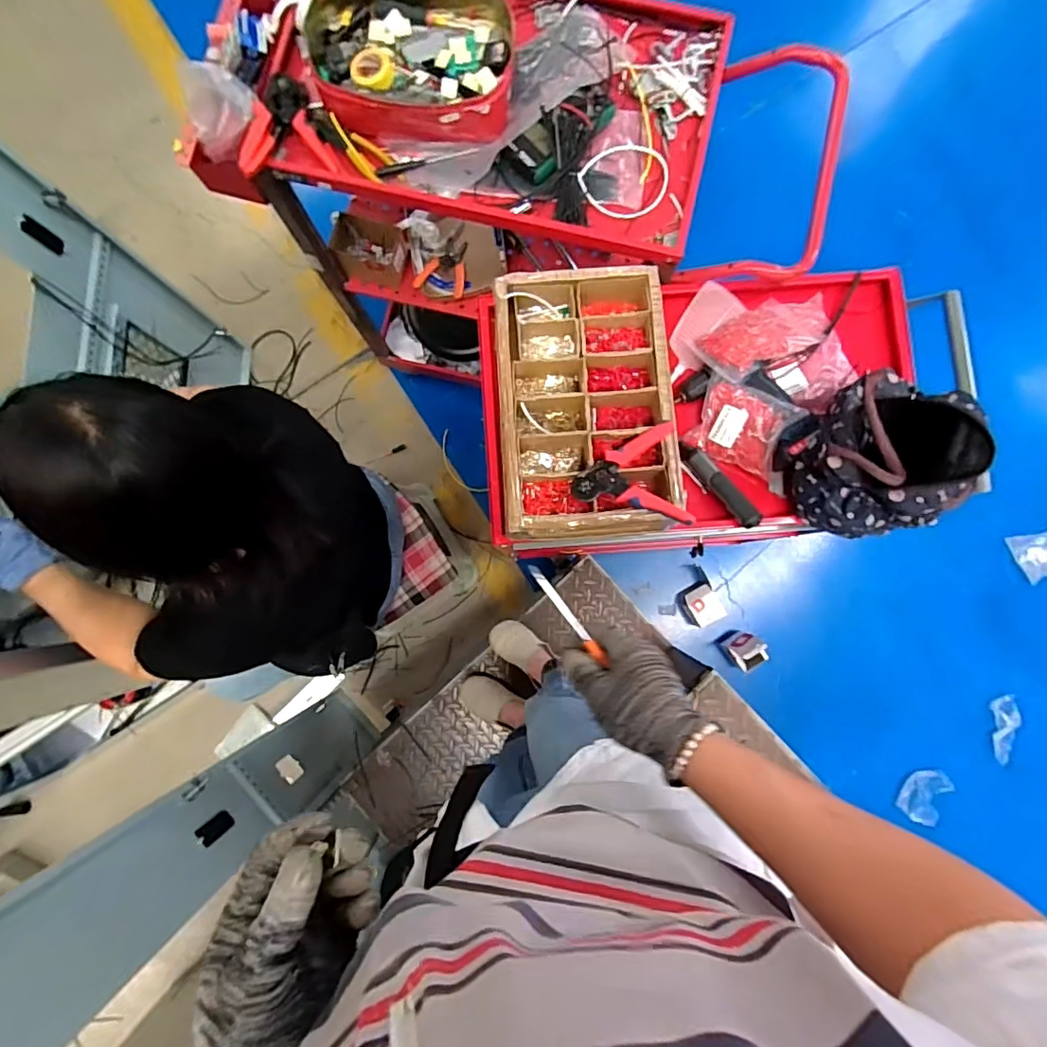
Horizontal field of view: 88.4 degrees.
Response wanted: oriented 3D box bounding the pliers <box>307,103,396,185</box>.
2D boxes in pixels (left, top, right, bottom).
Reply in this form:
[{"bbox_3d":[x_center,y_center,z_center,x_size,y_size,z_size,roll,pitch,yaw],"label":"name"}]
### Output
[{"bbox_3d":[-0.277,-0.602,0.846,0.145,0.016,0.045,36,89,-8],"label":"pliers"}]

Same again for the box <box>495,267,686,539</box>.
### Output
[{"bbox_3d":[0.083,-0.189,0.830,0.267,0.110,0.394,-4,85,0],"label":"box"}]

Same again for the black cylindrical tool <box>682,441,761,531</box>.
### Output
[{"bbox_3d":[0.317,-0.067,0.874,0.031,0.025,0.179,-35,67,0],"label":"black cylindrical tool"}]

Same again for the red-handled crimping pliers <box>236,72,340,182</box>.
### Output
[{"bbox_3d":[-0.383,-0.622,0.850,0.136,0.040,0.166,-15,85,-1],"label":"red-handled crimping pliers"}]

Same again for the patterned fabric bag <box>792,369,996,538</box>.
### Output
[{"bbox_3d":[0.520,-0.098,0.788,0.205,0.163,0.211,-7,85,-1],"label":"patterned fabric bag"}]

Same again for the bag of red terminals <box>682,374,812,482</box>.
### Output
[{"bbox_3d":[0.357,-0.159,0.881,0.147,0.040,0.121,27,107,11],"label":"bag of red terminals"}]

